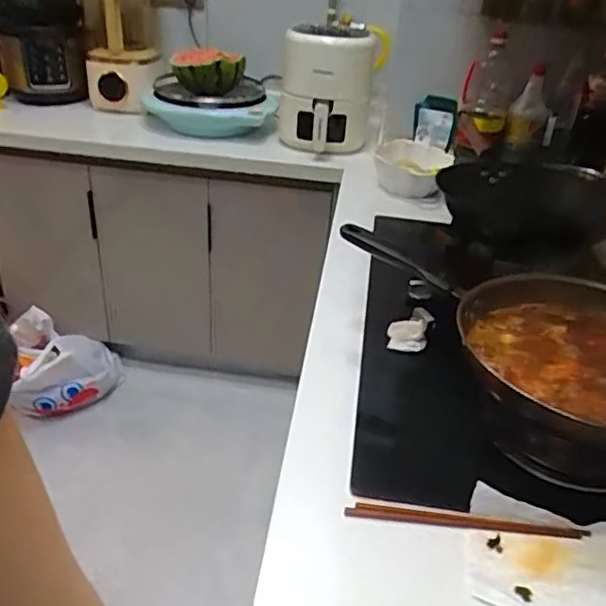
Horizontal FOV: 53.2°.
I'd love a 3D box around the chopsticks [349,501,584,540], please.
[{"bbox_3d":[0.173,0.233,0.649,0.251,0.010,0.017,4,31,4],"label":"chopsticks"}]

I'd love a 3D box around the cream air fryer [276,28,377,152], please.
[{"bbox_3d":[0.053,-0.503,1.444,0.237,0.289,0.285,3,33,-2],"label":"cream air fryer"}]

